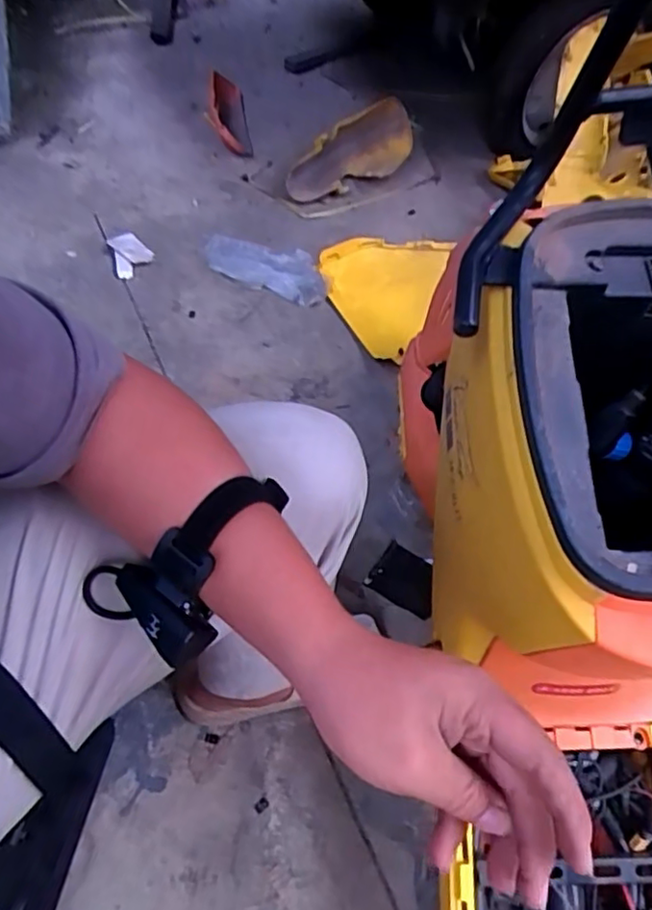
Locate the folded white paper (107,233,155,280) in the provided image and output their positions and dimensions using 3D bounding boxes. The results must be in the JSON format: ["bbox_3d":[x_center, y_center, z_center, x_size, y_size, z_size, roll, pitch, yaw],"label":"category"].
[{"bbox_3d":[-0.408,-0.421,1.279,0.079,0.019,0.128,-17,59,-15],"label":"folded white paper"}]

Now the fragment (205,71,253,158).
[{"bbox_3d":[-0.257,-0.885,1.572,0.096,0.072,0.277,-10,65,-10],"label":"fragment"}]

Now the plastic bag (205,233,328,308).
[{"bbox_3d":[-0.128,-0.402,1.301,0.281,0.029,0.126,18,57,8],"label":"plastic bag"}]

